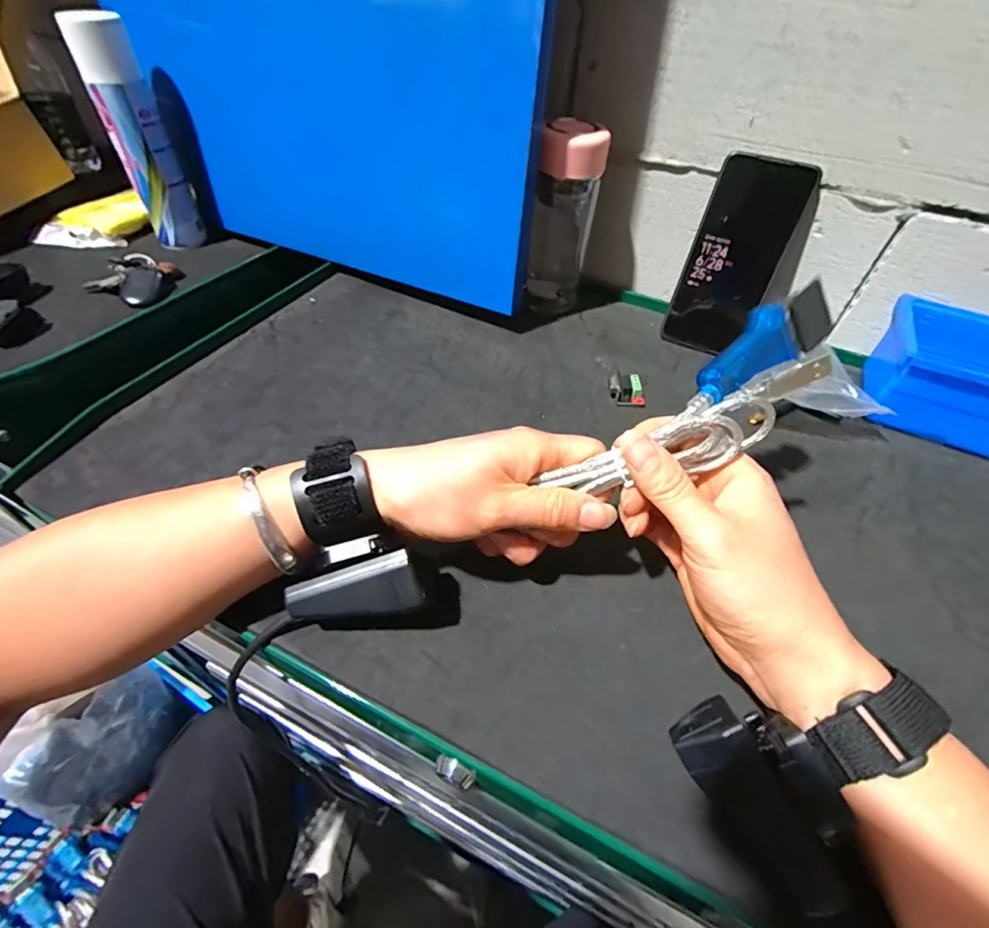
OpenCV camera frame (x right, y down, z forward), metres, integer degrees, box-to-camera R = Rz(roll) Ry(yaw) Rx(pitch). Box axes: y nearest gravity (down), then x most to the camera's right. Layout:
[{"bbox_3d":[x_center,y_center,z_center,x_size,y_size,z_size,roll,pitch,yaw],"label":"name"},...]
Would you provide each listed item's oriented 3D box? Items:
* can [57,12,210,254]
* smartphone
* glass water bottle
[{"bbox_3d":[-0.363,-0.332,0.491,0.050,0.195,0.051,-23,53,-24],"label":"can"},{"bbox_3d":[0.217,-0.183,0.434,0.078,0.161,0.005,21,32,11],"label":"smartphone"},{"bbox_3d":[0.064,-0.223,0.450,0.055,0.162,0.056,7,47,2],"label":"glass water bottle"}]

